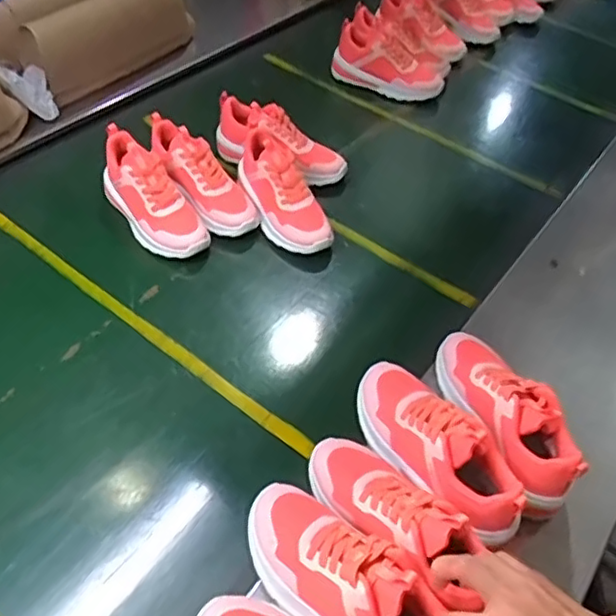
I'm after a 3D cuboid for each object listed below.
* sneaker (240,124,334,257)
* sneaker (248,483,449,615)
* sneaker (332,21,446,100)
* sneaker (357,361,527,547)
[{"bbox_3d":[-0.040,-0.189,0.991,0.092,0.107,0.224,-22,51,-22],"label":"sneaker"},{"bbox_3d":[0.031,0.247,0.565,0.229,0.088,0.087,30,52,35],"label":"sneaker"},{"bbox_3d":[0.172,-0.523,1.348,0.233,0.108,0.096,17,46,-11],"label":"sneaker"},{"bbox_3d":[0.137,0.140,0.676,0.089,0.093,0.232,-23,38,-22],"label":"sneaker"}]

